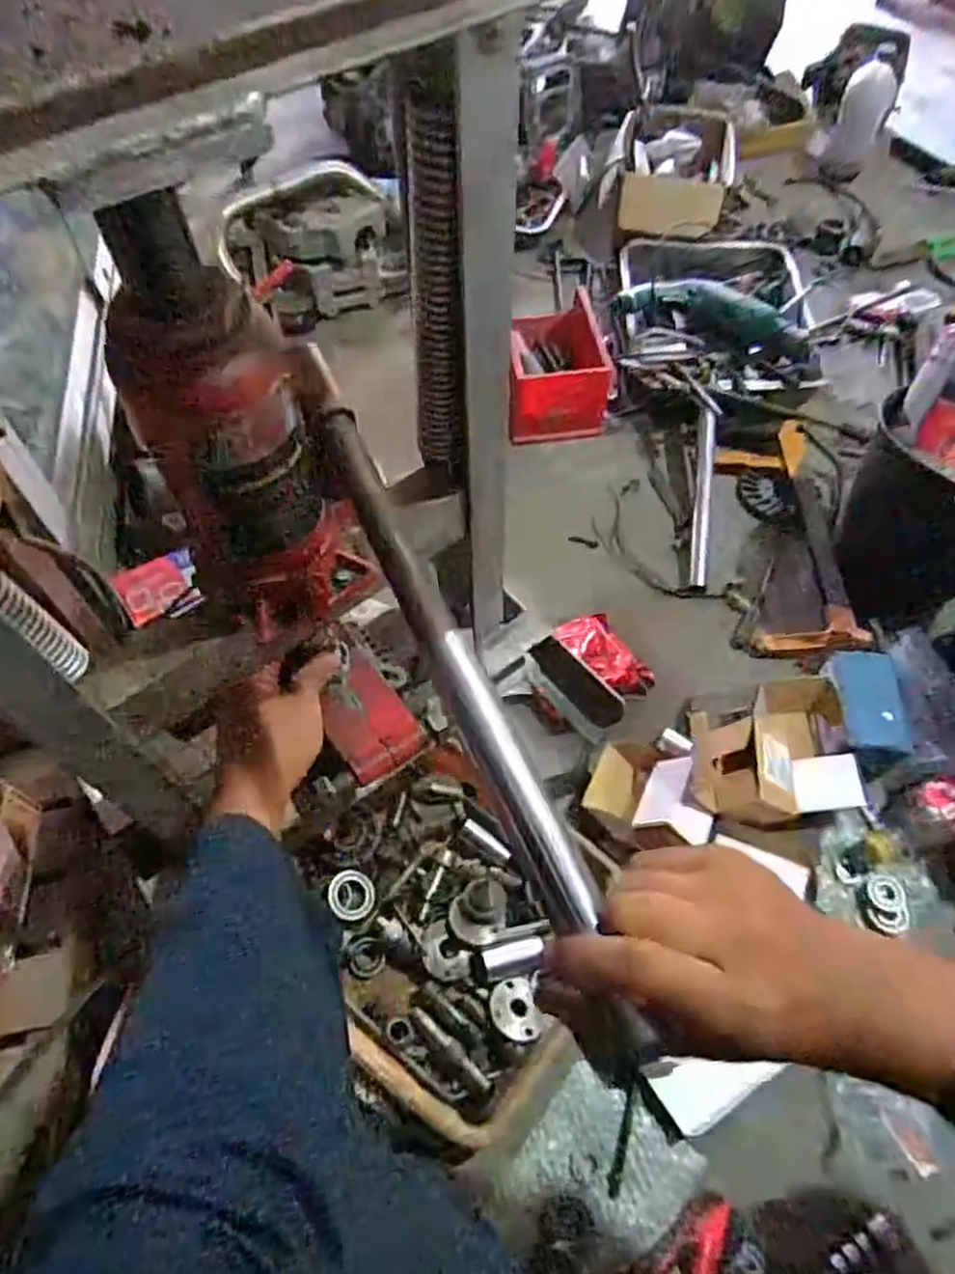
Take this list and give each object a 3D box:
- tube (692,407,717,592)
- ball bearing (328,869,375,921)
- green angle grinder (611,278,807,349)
[{"bbox_3d":[0.295,-0.179,0.944,0.021,0.018,0.246,6,78,4],"label":"tube"},{"bbox_3d":[-0.123,0.253,0.713,0.044,0.007,0.048,0,58,0],"label":"ball bearing"},{"bbox_3d":[0.344,-0.474,1.069,0.263,0.061,0.092,24,61,14],"label":"green angle grinder"}]

